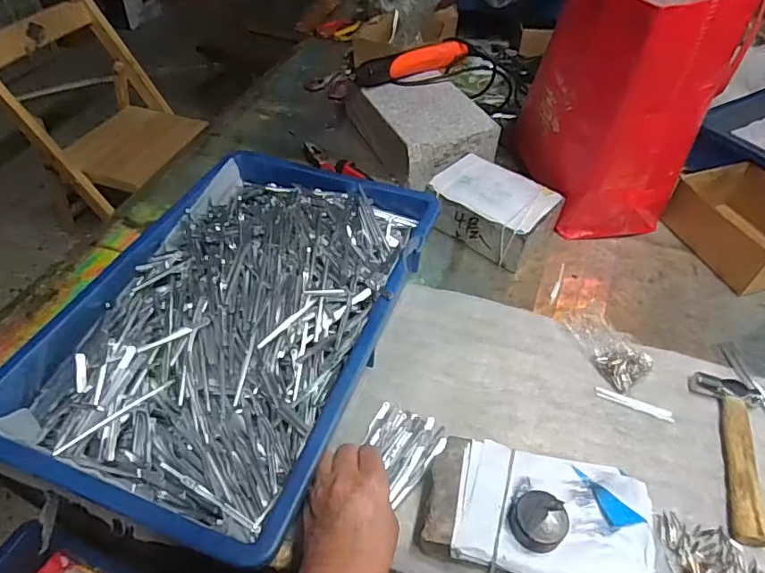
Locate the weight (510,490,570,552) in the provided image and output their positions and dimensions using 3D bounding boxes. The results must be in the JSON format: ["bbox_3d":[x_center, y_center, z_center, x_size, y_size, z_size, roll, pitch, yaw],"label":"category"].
[{"bbox_3d":[0.117,0.176,0.381,0.038,0.018,0.038,1,47,-1],"label":"weight"}]

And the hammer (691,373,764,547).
[{"bbox_3d":[0.314,0.151,0.464,0.058,0.019,0.156,20,50,16],"label":"hammer"}]

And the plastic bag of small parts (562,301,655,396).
[{"bbox_3d":[0.244,0.055,0.536,0.060,0.032,0.094,-18,51,-17],"label":"plastic bag of small parts"}]

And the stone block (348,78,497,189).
[{"bbox_3d":[0.054,-0.250,0.777,0.145,0.079,0.233,-18,51,-18],"label":"stone block"}]

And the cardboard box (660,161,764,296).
[{"bbox_3d":[0.454,-0.078,0.632,0.118,0.069,0.159,-15,50,-15],"label":"cardboard box"}]

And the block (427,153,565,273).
[{"bbox_3d":[0.139,-0.097,0.656,0.151,0.066,0.116,28,53,22],"label":"block"}]

